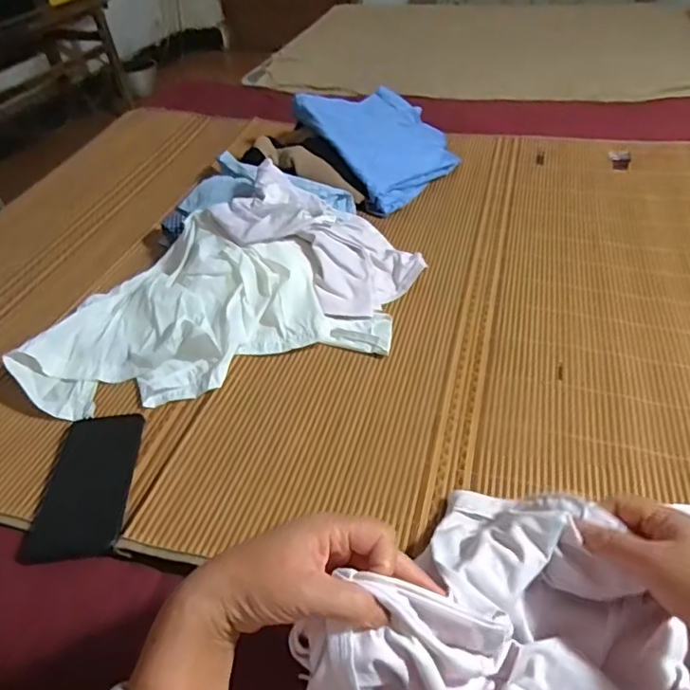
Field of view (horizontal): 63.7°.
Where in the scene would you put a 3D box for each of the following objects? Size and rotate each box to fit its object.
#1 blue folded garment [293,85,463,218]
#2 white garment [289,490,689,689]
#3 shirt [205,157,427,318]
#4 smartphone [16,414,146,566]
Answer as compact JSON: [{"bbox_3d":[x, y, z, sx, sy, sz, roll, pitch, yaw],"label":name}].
[{"bbox_3d":[0.078,-0.383,1.042,0.264,0.044,0.290,-27,64,-27],"label":"blue folded garment"},{"bbox_3d":[0.127,0.191,0.388,0.250,0.117,0.193,14,45,19],"label":"white garment"},{"bbox_3d":[-0.038,-0.157,0.795,0.280,0.099,0.205,23,49,27],"label":"shirt"},{"bbox_3d":[-0.252,0.132,0.549,0.084,0.014,0.165,-5,42,-1],"label":"smartphone"}]

